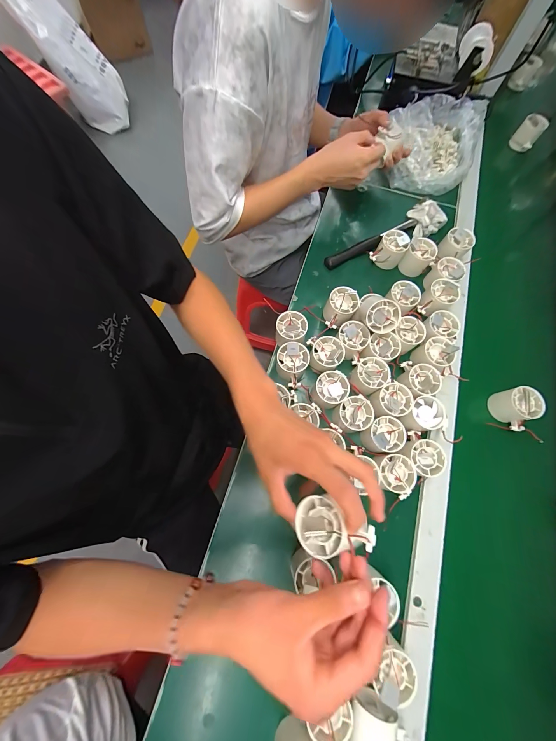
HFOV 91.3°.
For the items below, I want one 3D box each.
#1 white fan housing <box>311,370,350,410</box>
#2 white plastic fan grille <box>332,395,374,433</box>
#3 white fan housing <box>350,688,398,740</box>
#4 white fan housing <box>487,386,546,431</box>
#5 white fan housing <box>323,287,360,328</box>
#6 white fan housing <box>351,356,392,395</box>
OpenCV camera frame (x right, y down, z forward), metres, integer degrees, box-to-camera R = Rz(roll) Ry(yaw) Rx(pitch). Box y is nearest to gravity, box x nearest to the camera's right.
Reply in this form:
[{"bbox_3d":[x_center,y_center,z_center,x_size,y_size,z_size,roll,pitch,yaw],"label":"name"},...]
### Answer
[{"bbox_3d":[0.088,0.032,0.458,0.051,0.044,0.058,27,74,6],"label":"white fan housing"},{"bbox_3d":[0.121,0.075,0.449,0.058,0.046,0.051,-14,74,-7],"label":"white plastic fan grille"},{"bbox_3d":[0.110,0.434,0.325,0.054,0.047,0.066,14,73,2],"label":"white fan housing"},{"bbox_3d":[0.414,0.067,0.470,0.059,0.047,0.069,-19,74,-8],"label":"white fan housing"},{"bbox_3d":[0.113,-0.113,0.501,0.054,0.055,0.062,30,74,7],"label":"white fan housing"},{"bbox_3d":[0.156,0.009,0.463,0.054,0.036,0.057,1,73,-2],"label":"white fan housing"}]

